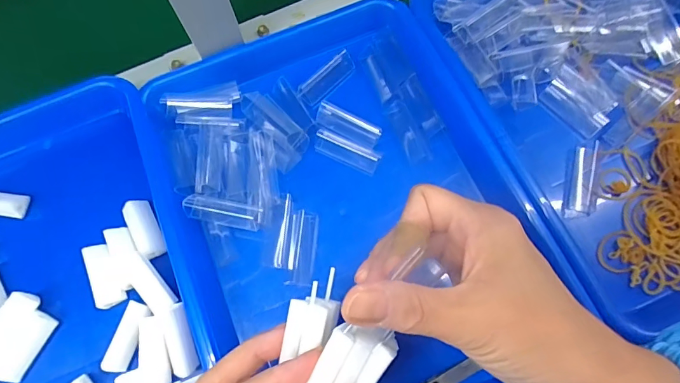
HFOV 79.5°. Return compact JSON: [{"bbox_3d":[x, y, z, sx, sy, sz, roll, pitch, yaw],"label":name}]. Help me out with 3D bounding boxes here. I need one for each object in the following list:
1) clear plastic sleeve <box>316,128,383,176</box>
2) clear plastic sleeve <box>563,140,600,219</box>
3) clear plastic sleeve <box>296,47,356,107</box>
[{"bbox_3d":[0.006,-0.033,0.334,0.053,0.004,0.020,24,73,10],"label":"clear plastic sleeve"},{"bbox_3d":[0.190,-0.010,0.315,0.021,0.012,0.066,14,72,7],"label":"clear plastic sleeve"},{"bbox_3d":[-0.011,-0.098,0.352,0.020,0.008,0.058,39,76,14],"label":"clear plastic sleeve"}]

